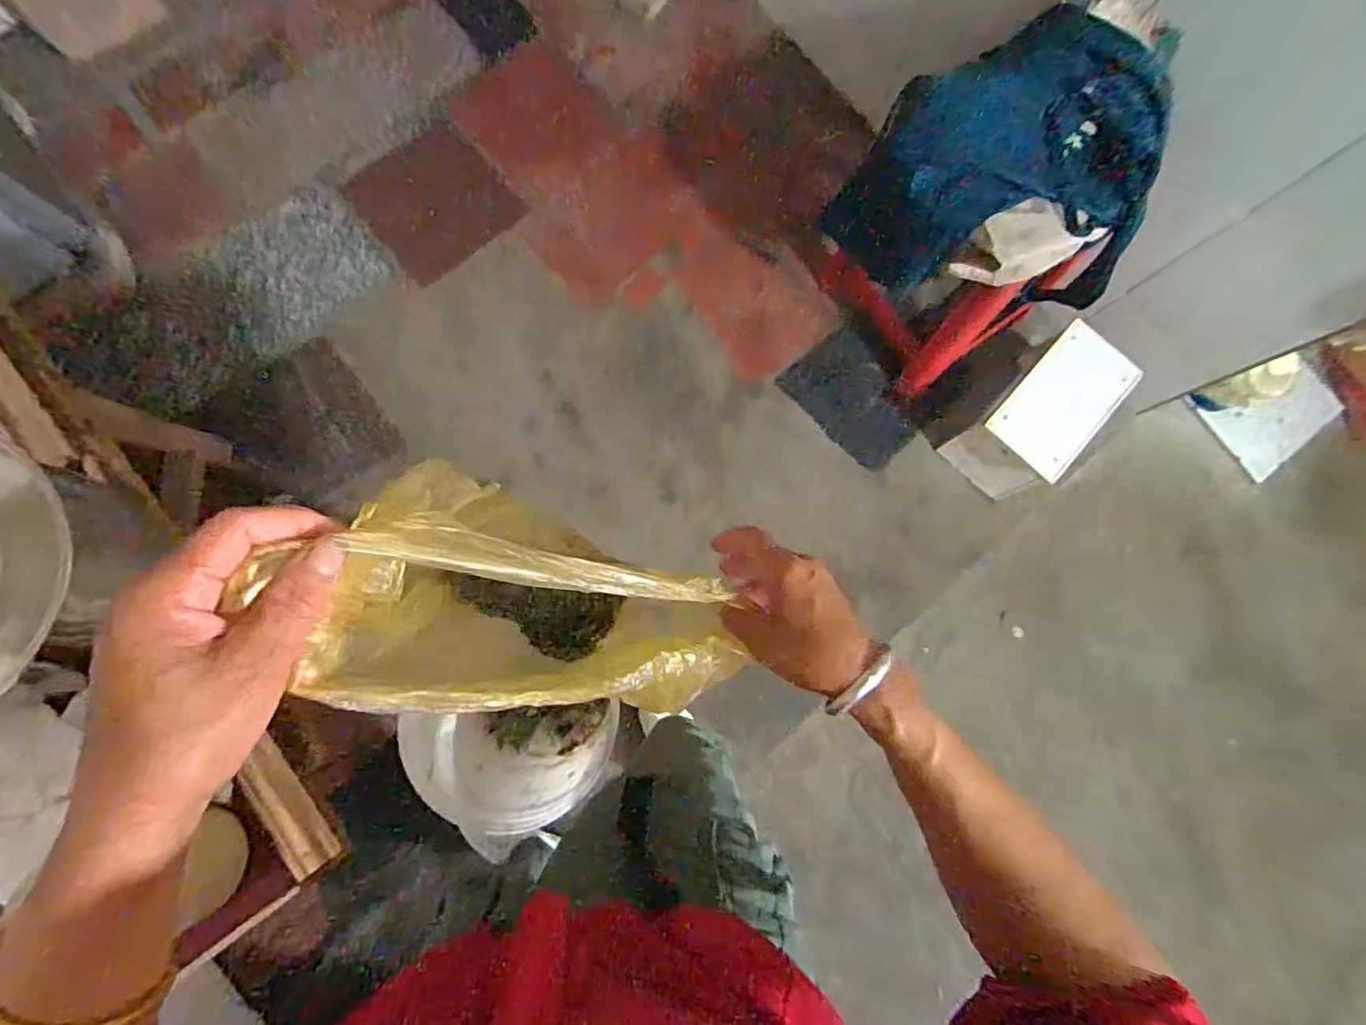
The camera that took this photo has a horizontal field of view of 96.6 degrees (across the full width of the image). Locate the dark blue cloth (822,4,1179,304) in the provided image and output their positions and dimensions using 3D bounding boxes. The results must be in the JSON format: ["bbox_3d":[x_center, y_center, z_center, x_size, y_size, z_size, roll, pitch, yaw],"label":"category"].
[{"bbox_3d":[0.555,-0.592,1.081,0.480,0.424,0.278,30,81,2],"label":"dark blue cloth"}]

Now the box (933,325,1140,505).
[{"bbox_3d":[0.725,-0.199,1.240,0.183,0.198,0.311,43,81,4],"label":"box"}]

